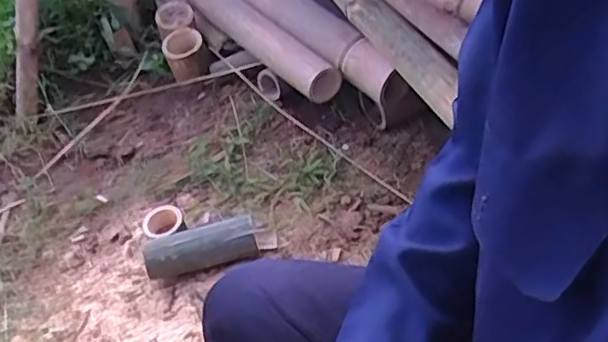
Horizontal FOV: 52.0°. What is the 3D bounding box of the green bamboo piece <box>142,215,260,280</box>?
[{"bbox_3d":[-0.154,0.114,0.930,0.165,0.059,0.054,-17,46,-5],"label":"green bamboo piece"}]

